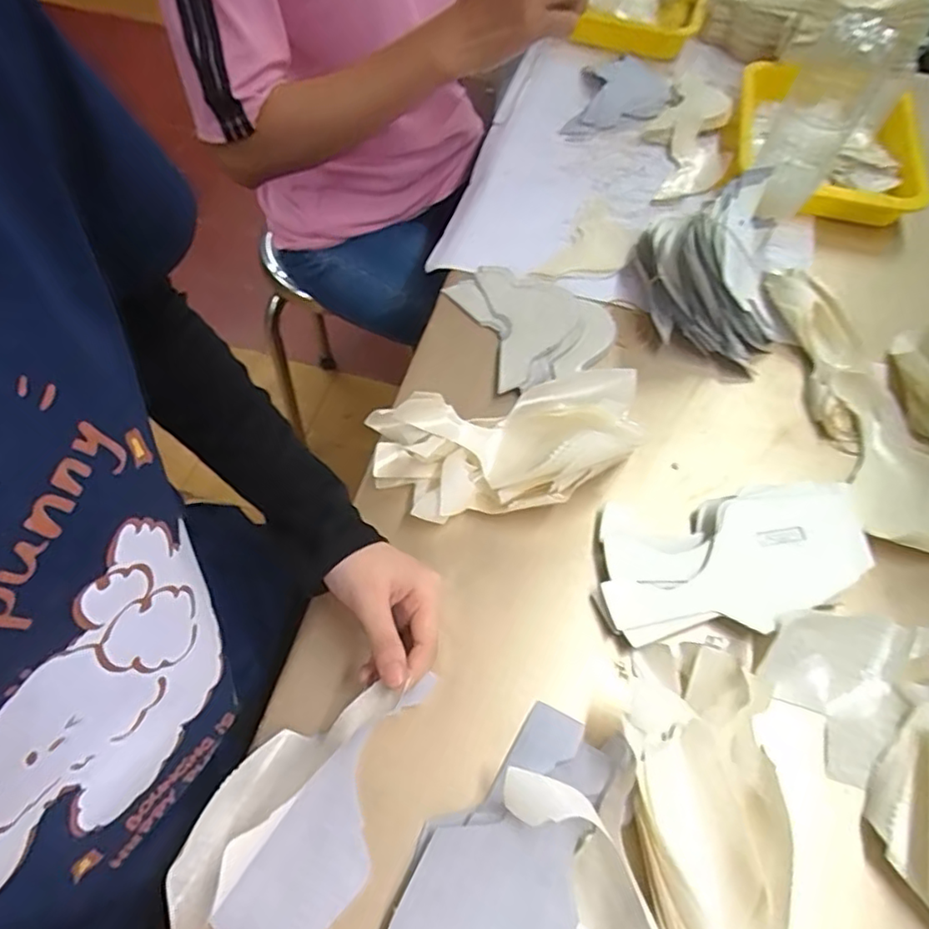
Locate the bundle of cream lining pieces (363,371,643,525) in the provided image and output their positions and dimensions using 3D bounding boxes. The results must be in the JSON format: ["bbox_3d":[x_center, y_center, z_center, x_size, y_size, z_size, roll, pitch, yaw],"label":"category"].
[{"bbox_3d":[0.031,-0.014,0.475,0.205,0.068,0.098,-9,55,-4],"label":"bundle of cream lining pieces"}]

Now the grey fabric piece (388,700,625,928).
[{"bbox_3d":[0.021,0.234,0.348,0.100,0.006,0.189,16,59,12],"label":"grey fabric piece"}]

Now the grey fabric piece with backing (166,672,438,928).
[{"bbox_3d":[-0.098,0.196,0.358,0.096,0.038,0.168,18,60,13],"label":"grey fabric piece with backing"}]

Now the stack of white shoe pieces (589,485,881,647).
[{"bbox_3d":[0.198,0.067,0.446,0.199,0.025,0.105,-3,57,0],"label":"stack of white shoe pieces"}]

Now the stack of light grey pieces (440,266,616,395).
[{"bbox_3d":[0.063,-0.140,0.578,0.124,0.022,0.148,-25,60,-13],"label":"stack of light grey pieces"}]

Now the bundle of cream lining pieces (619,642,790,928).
[{"bbox_3d":[0.143,0.202,0.366,0.095,0.042,0.192,9,56,9],"label":"bundle of cream lining pieces"}]

